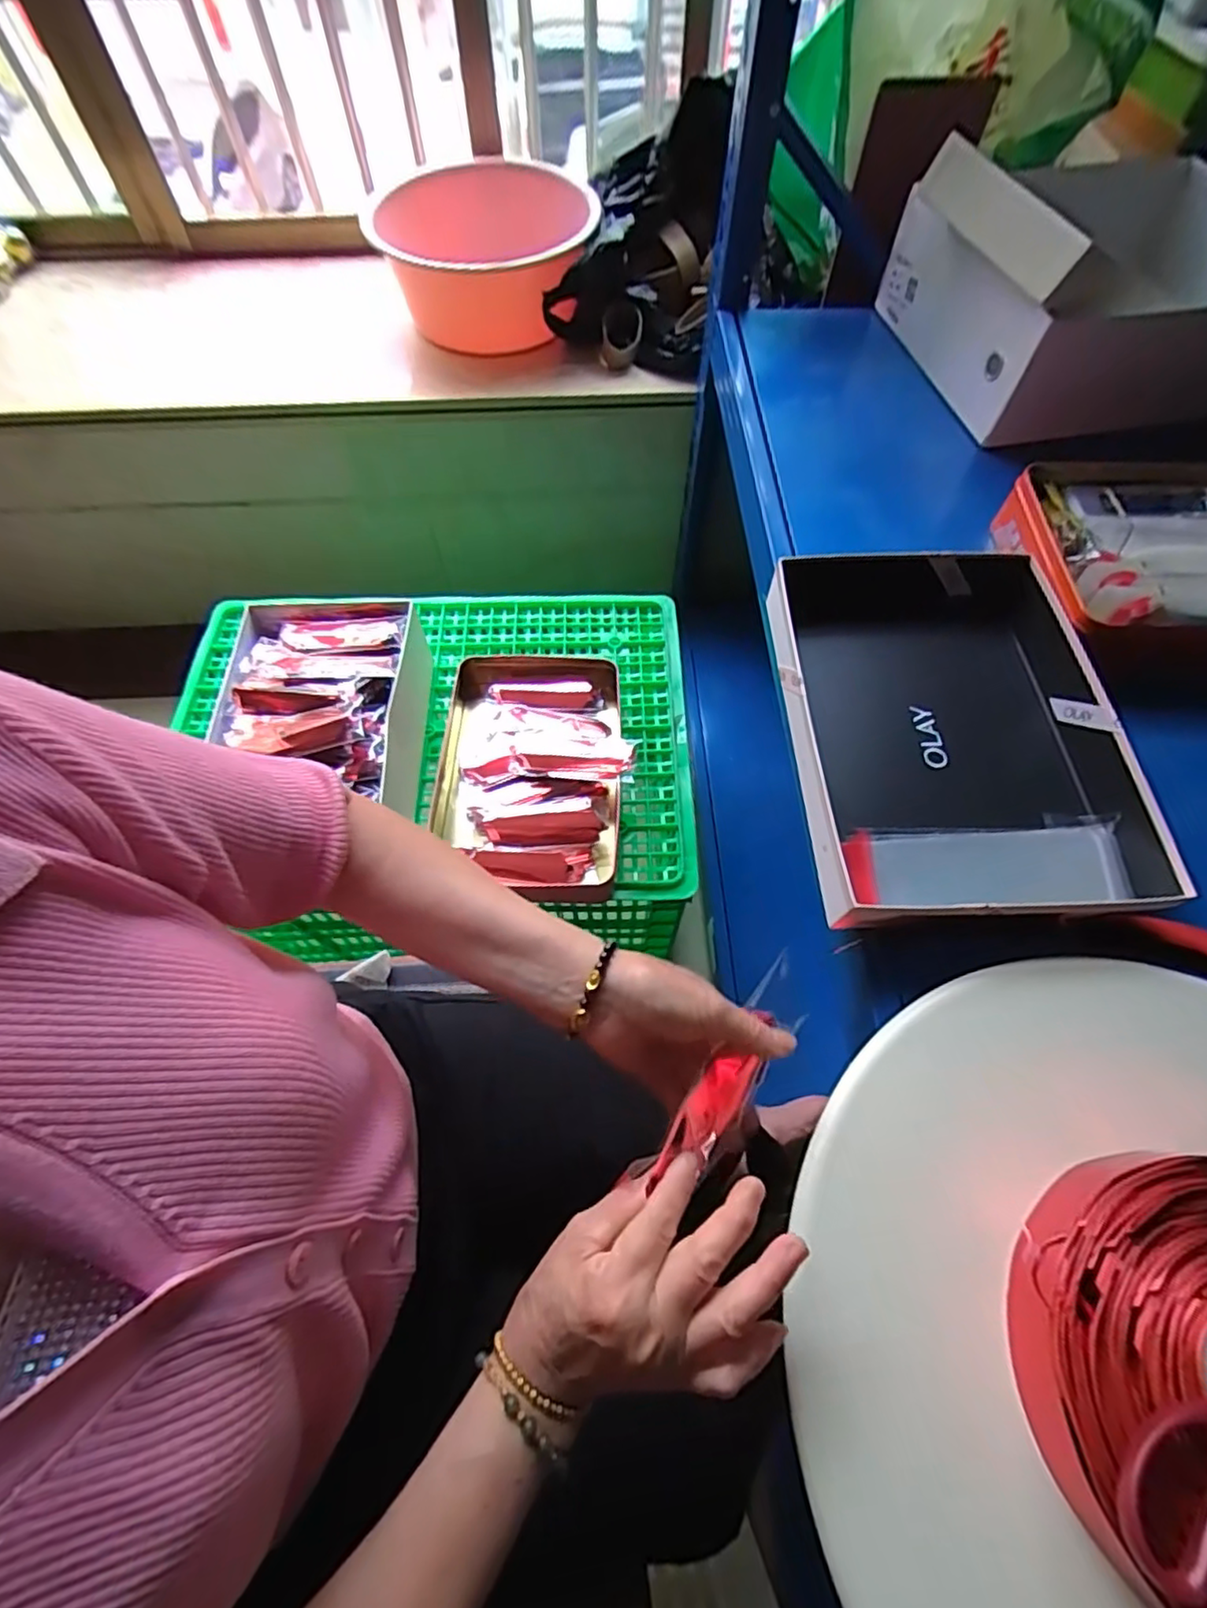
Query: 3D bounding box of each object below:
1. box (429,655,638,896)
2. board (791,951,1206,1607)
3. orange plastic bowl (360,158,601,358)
[{"bbox_3d":[-0.086,-0.042,0.747,0.228,0.066,0.304,0,63,0],"label":"box"},{"bbox_3d":[0.290,0.274,0.307,0.373,0.022,0.403,0,63,0],"label":"board"},{"bbox_3d":[-0.197,-0.888,1.034,0.358,0.172,0.344,0,63,0],"label":"orange plastic bowl"}]

